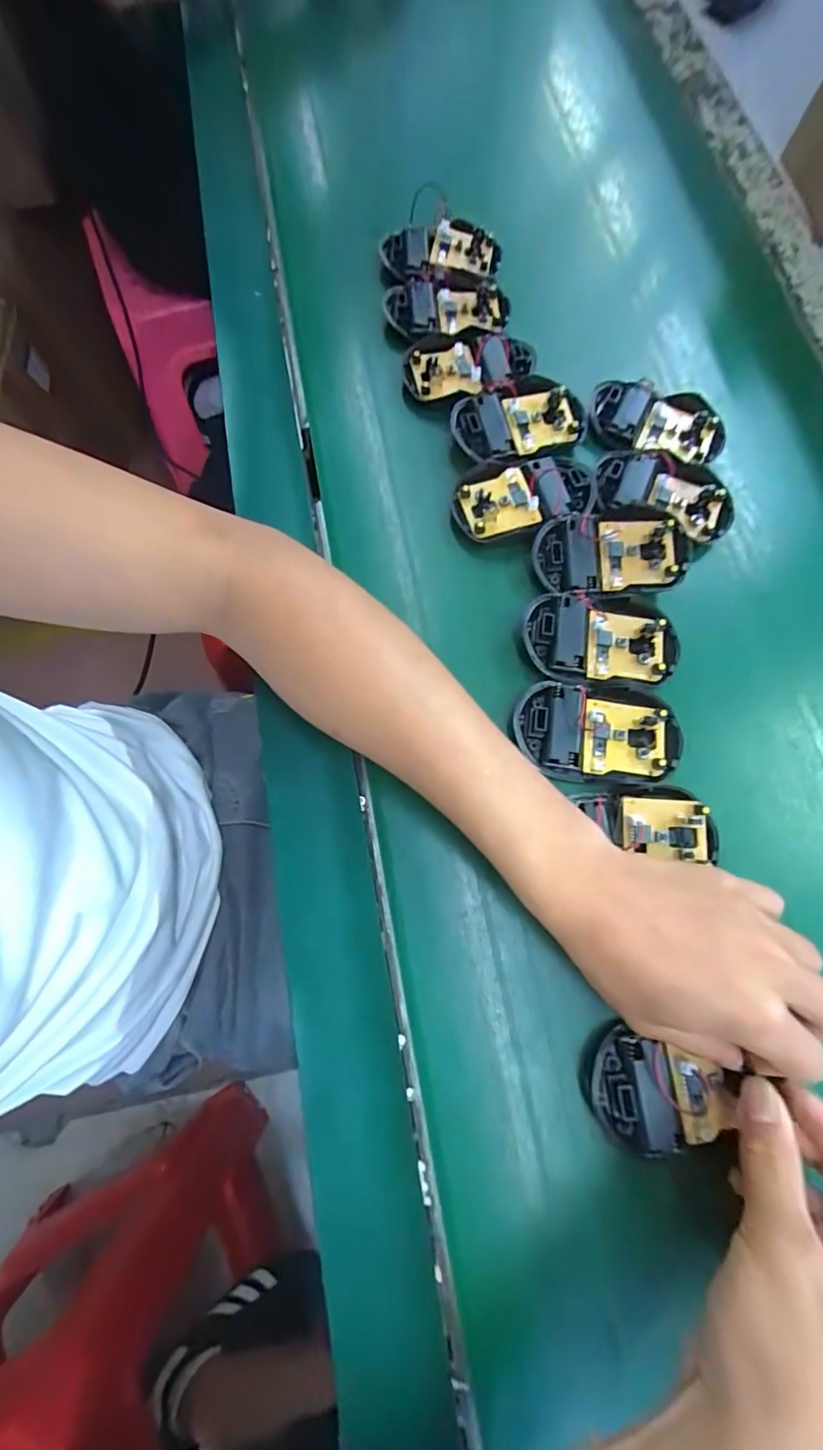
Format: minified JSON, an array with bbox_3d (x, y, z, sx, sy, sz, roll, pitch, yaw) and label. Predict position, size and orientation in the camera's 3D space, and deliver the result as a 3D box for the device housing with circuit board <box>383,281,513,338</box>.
[{"bbox_3d":[0.029,-0.321,0.389,0.096,0.017,0.055,-9,75,-3],"label":"device housing with circuit board"}]

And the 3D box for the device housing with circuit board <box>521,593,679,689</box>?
[{"bbox_3d":[0.118,-0.052,0.314,0.092,0.022,0.058,1,74,0],"label":"device housing with circuit board"}]

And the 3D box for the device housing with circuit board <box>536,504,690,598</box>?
[{"bbox_3d":[0.129,-0.113,0.323,0.098,0.016,0.057,-7,75,-2],"label":"device housing with circuit board"}]

